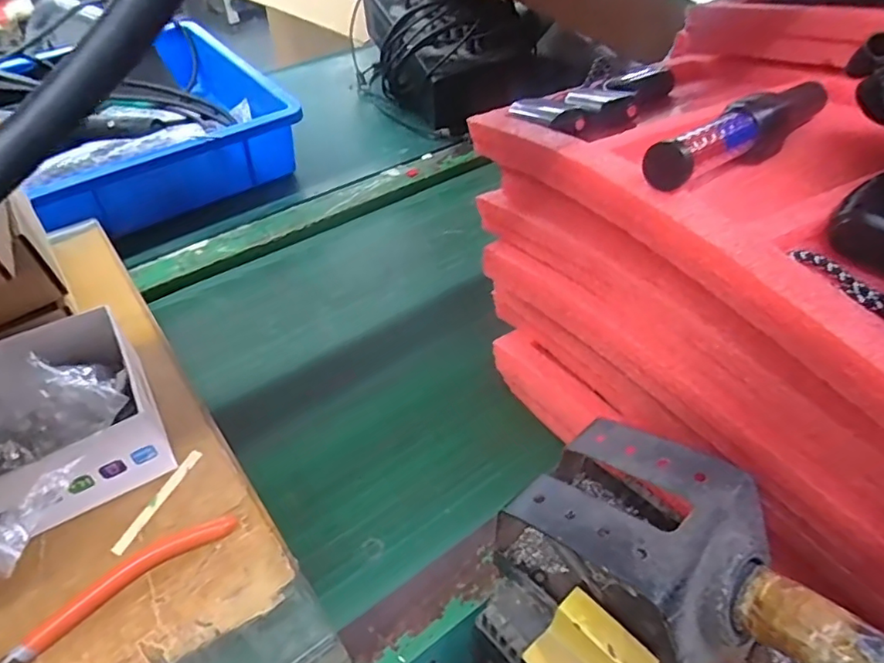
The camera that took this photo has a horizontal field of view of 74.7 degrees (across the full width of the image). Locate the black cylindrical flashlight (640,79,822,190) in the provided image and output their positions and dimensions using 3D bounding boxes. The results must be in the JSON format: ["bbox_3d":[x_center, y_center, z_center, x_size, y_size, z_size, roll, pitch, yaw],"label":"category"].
[{"bbox_3d":[0.151,-0.102,0.295,0.134,0.033,0.028,-30,54,-25],"label":"black cylindrical flashlight"}]

